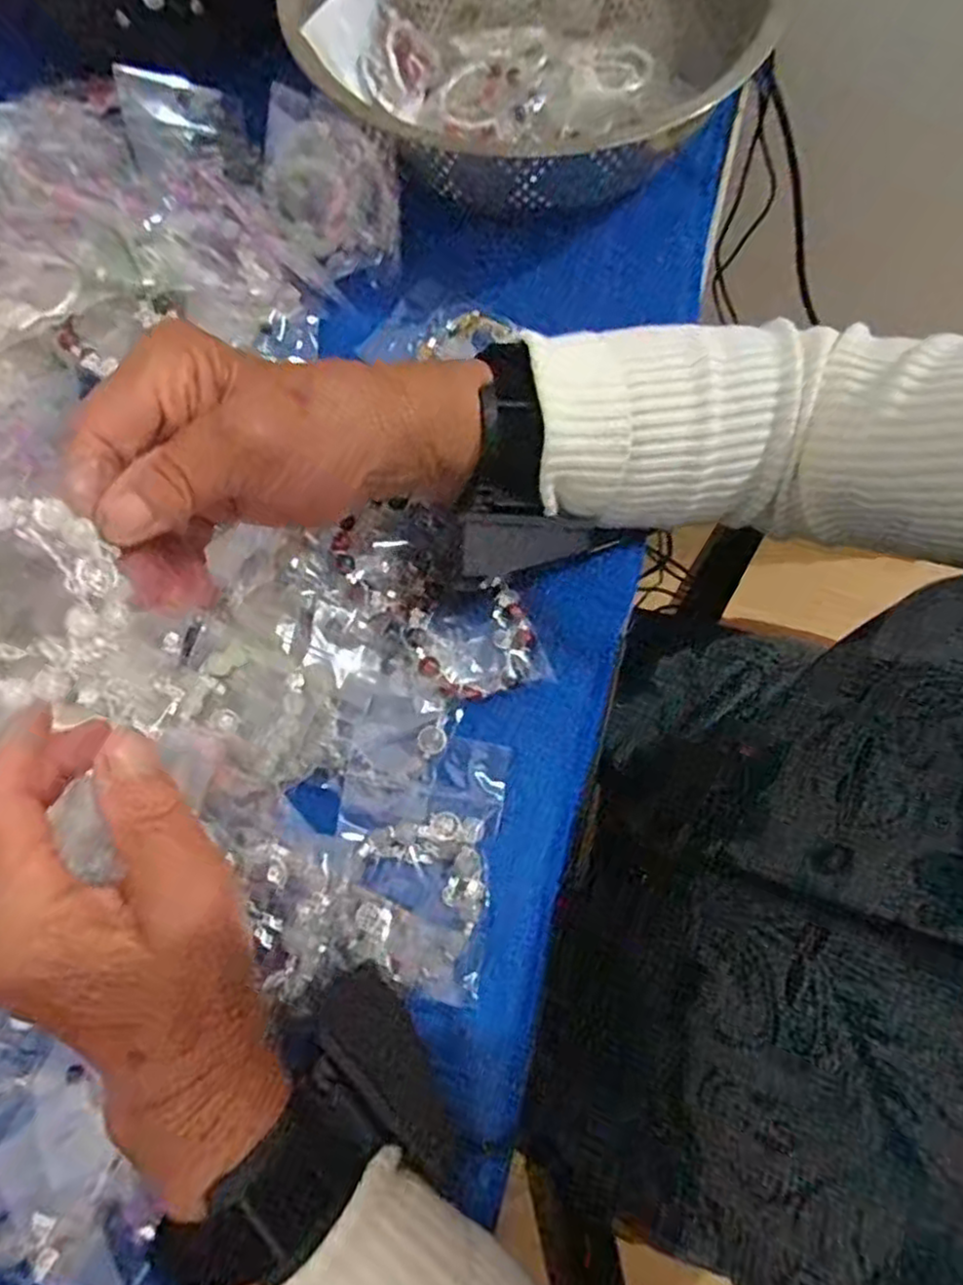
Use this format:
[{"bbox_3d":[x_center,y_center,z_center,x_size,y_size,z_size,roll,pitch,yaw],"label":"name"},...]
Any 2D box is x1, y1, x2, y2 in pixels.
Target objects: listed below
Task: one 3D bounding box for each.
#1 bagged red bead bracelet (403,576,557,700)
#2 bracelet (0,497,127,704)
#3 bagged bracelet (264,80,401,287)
[{"bbox_3d":[-0.003,-0.001,0.335,0.056,0.020,0.053,-21,71,-6],"label":"bagged red bead bracelet"},{"bbox_3d":[-0.134,-0.014,0.213,0.006,0.056,0.056,6,51,29],"label":"bracelet"},{"bbox_3d":[-0.083,-0.257,0.408,0.097,0.072,0.024,35,36,3],"label":"bagged bracelet"}]

